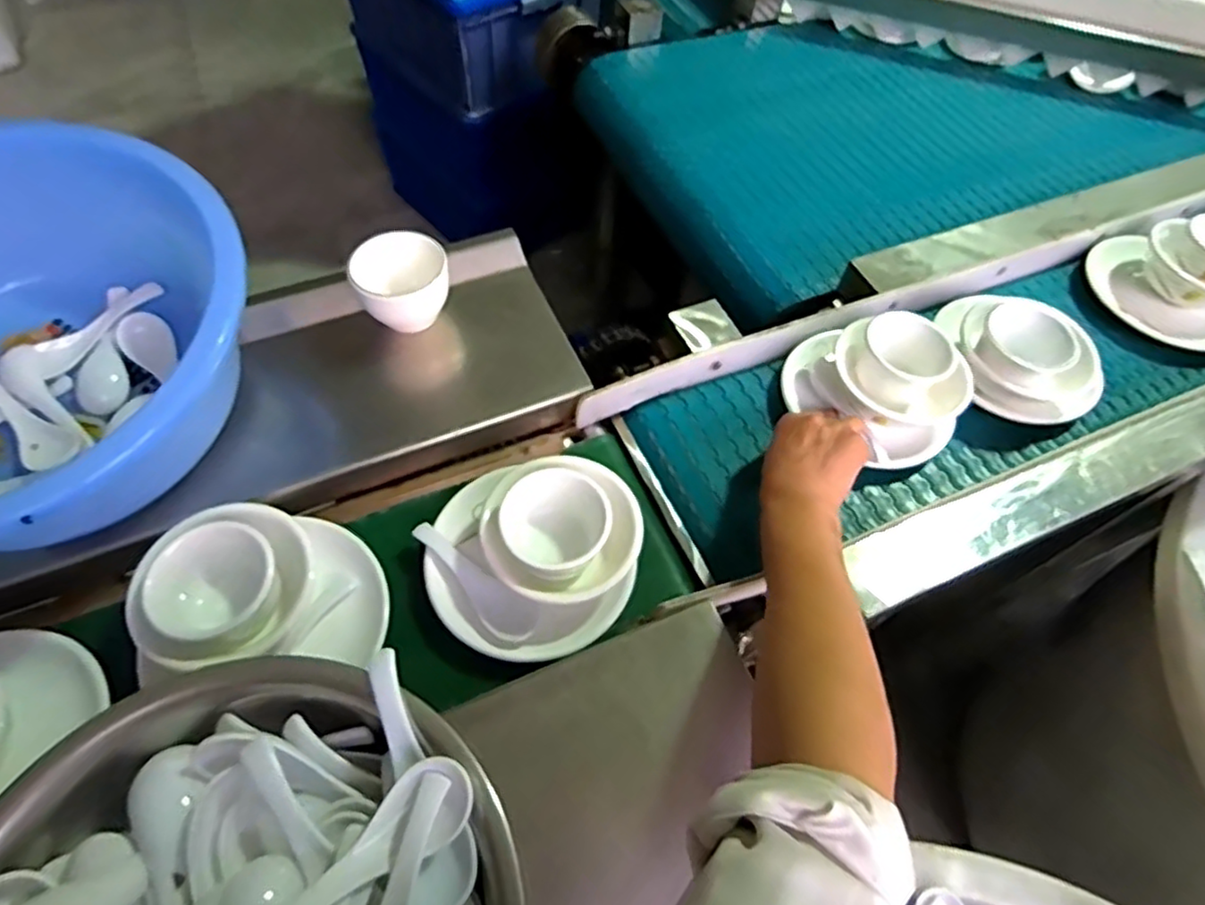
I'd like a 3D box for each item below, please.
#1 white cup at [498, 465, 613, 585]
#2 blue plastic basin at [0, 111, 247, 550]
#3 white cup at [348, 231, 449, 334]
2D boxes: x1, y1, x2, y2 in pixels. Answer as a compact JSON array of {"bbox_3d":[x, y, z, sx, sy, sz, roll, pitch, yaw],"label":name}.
[{"bbox_3d":[-0.036,0.054,0.488,0.074,0.048,0.074,23,60,11],"label":"white cup"},{"bbox_3d":[-0.403,-0.057,0.457,0.316,0.138,0.289,1,58,-2],"label":"blue plastic basin"},{"bbox_3d":[-0.168,-0.142,0.559,0.077,0.059,0.062,-24,63,-17],"label":"white cup"}]

